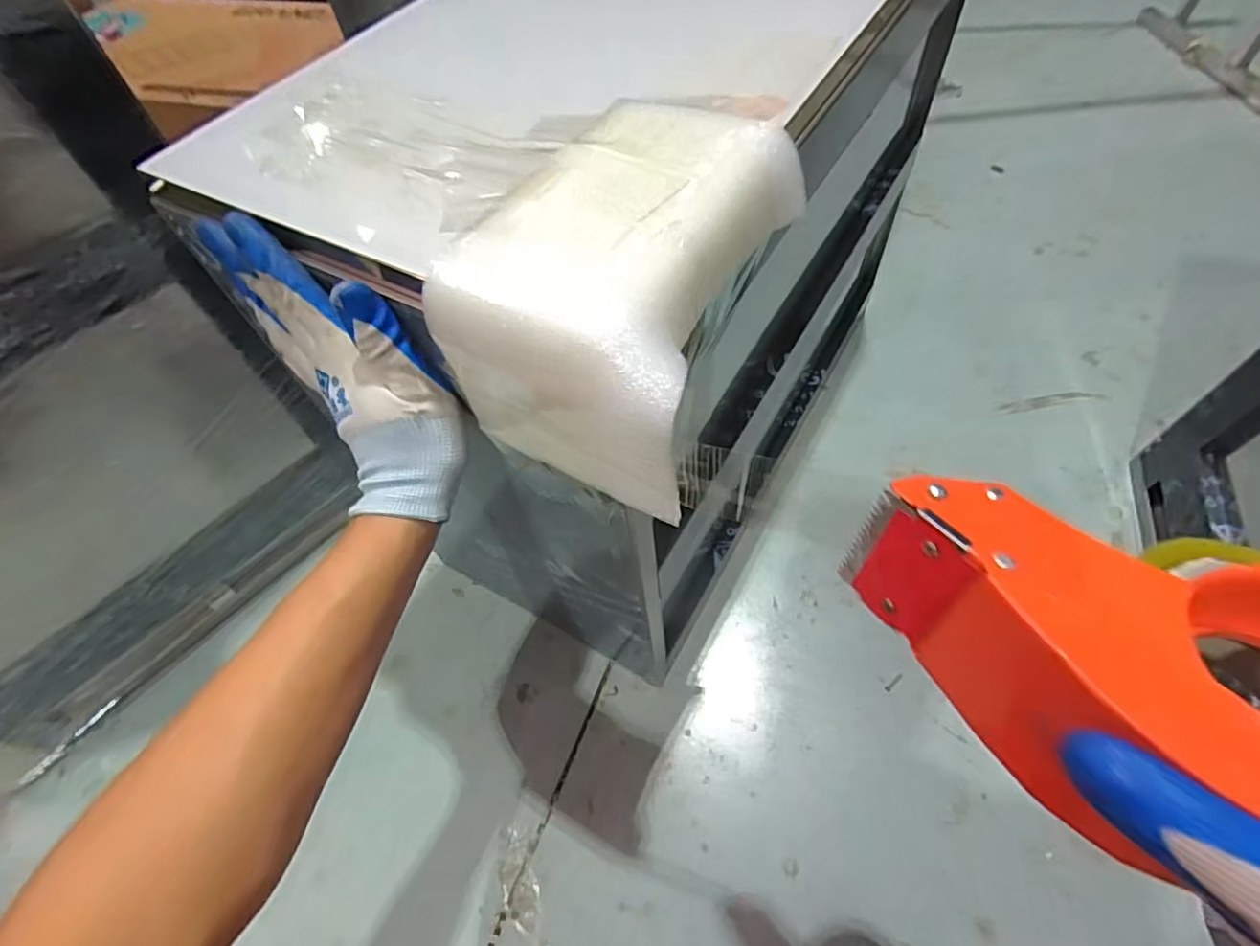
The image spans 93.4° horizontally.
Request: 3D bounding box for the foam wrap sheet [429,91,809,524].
[{"bbox_3d":[-0.006,-0.092,0.318,0.130,0.104,0.186,19,60,16],"label":"foam wrap sheet"}]

